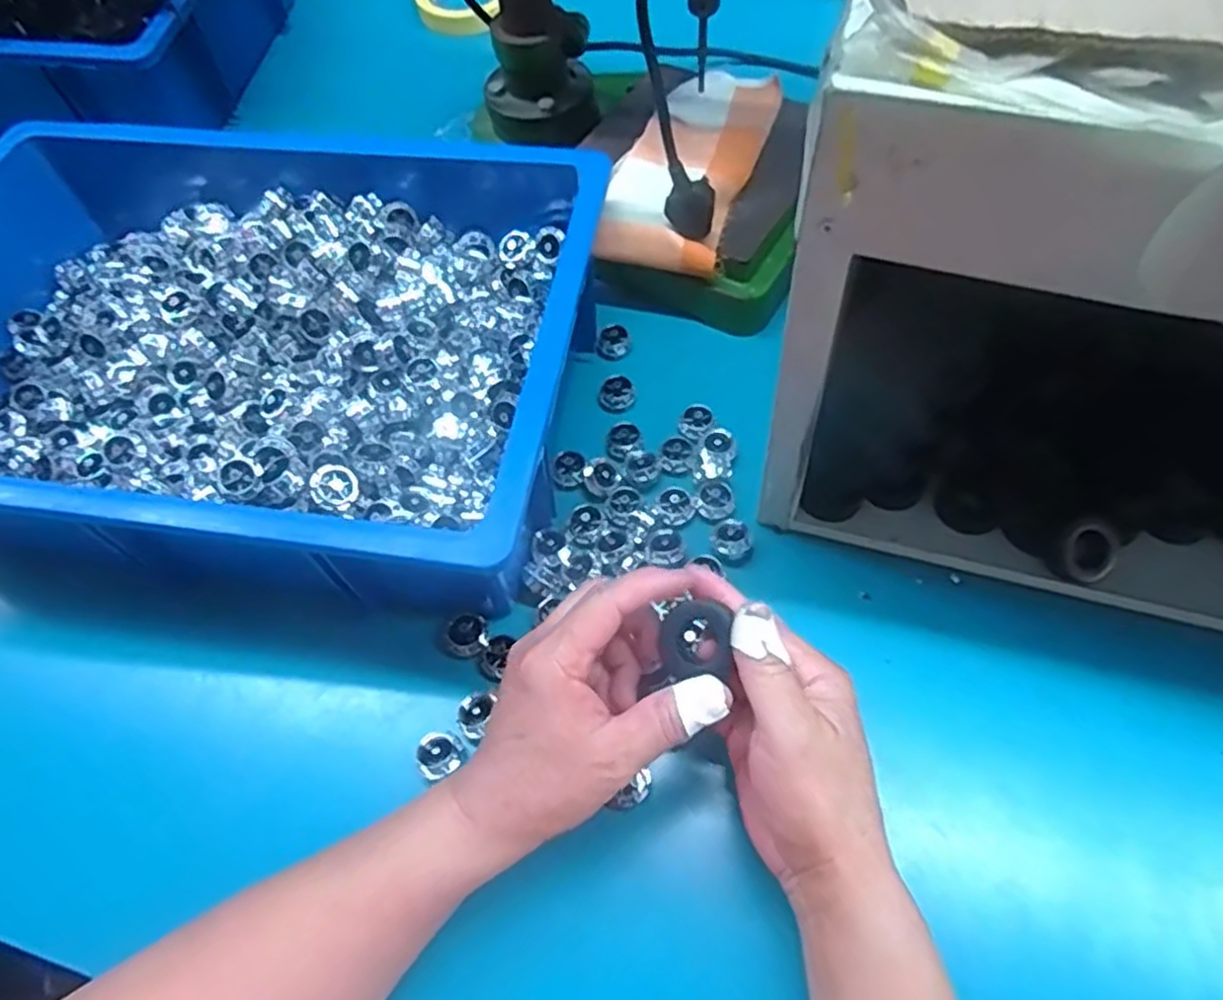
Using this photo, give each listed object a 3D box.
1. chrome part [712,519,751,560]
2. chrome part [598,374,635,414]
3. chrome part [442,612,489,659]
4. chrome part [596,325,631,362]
[{"bbox_3d":[0.070,0.023,0.450,0.021,0.013,0.026,7,61,8],"label":"chrome part"},{"bbox_3d":[0.003,-0.072,0.524,0.023,0.017,0.019,1,60,5],"label":"chrome part"},{"bbox_3d":[-0.084,0.075,0.436,0.025,0.007,0.026,-19,60,-6],"label":"chrome part"},{"bbox_3d":[0.001,-0.112,0.549,0.023,0.014,0.021,-3,60,3],"label":"chrome part"}]

